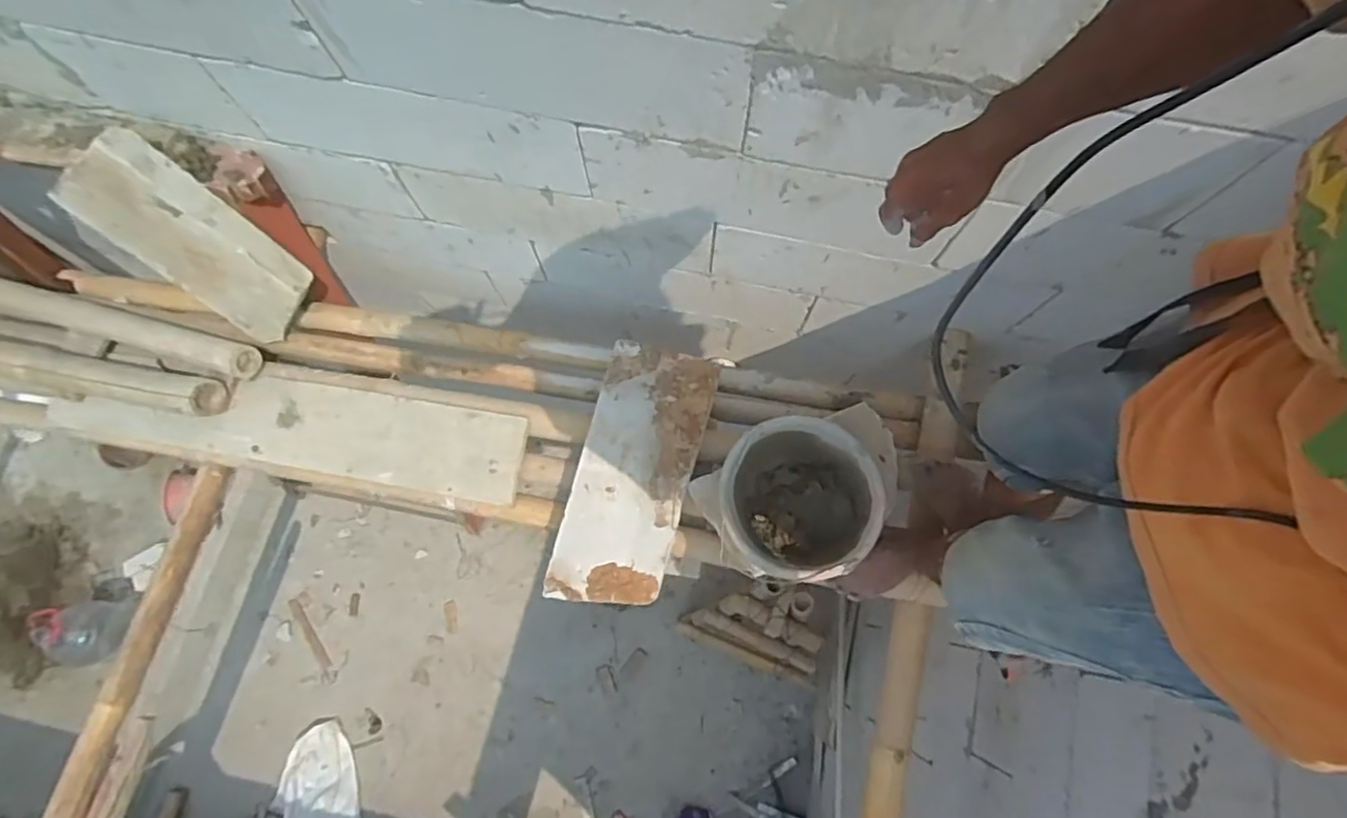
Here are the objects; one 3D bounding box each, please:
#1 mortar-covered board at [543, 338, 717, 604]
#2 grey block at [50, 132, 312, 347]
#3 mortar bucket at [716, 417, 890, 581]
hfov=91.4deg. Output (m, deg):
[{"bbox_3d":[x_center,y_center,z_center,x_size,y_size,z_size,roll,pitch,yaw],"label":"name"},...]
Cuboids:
[{"bbox_3d":[-0.073,0.119,1.176,0.199,0.019,0.460,15,84,7],"label":"mortar-covered board"},{"bbox_3d":[-0.904,-0.309,1.254,0.230,0.417,0.070,-24,41,28],"label":"grey block"},{"bbox_3d":[0.193,0.149,1.056,0.235,0.178,0.231,0,75,0],"label":"mortar bucket"}]

